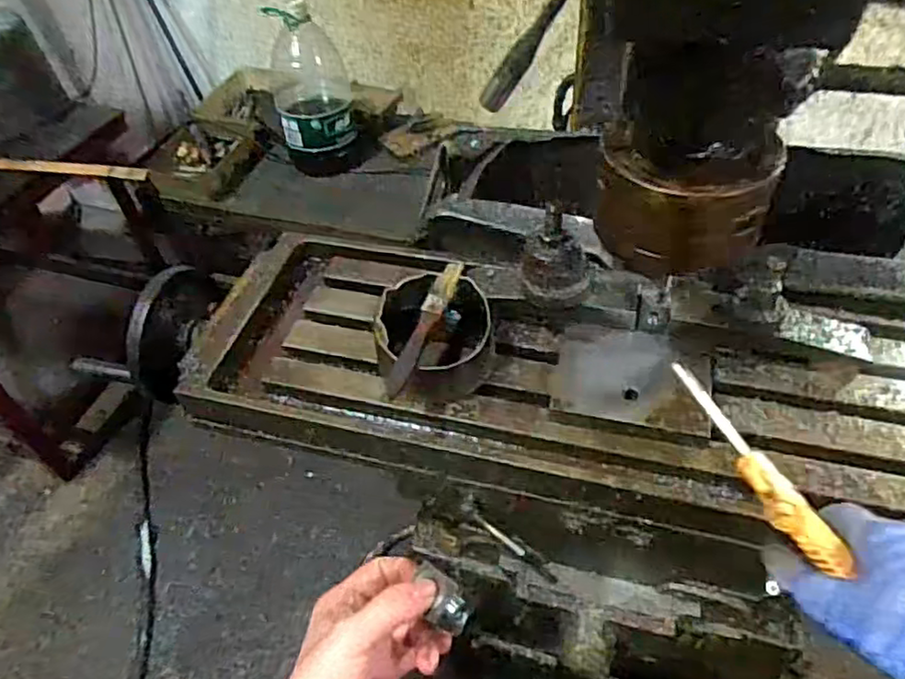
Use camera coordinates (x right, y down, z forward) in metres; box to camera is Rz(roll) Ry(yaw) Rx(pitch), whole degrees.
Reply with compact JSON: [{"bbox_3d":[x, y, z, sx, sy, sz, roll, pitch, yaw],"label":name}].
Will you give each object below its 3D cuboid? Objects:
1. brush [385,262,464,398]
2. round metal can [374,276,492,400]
[{"bbox_3d":[-0.024,-0.012,0.564,0.021,0.011,0.157,15,52,16],"label":"brush"},{"bbox_3d":[-0.015,-0.001,0.590,0.105,0.057,0.125,-13,50,-8],"label":"round metal can"}]

